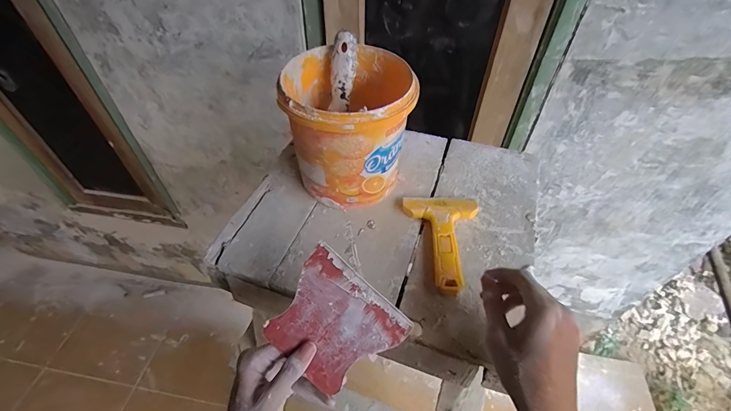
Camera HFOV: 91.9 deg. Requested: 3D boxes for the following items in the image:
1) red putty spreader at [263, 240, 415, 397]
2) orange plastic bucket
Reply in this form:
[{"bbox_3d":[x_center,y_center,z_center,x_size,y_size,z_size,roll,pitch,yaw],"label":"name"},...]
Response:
[{"bbox_3d":[-0.032,0.114,0.343,0.116,0.004,0.102,42,86,3],"label":"red putty spreader"},{"bbox_3d":[-0.024,-0.104,0.480,0.153,0.153,0.160,0,49,0],"label":"orange plastic bucket"}]

